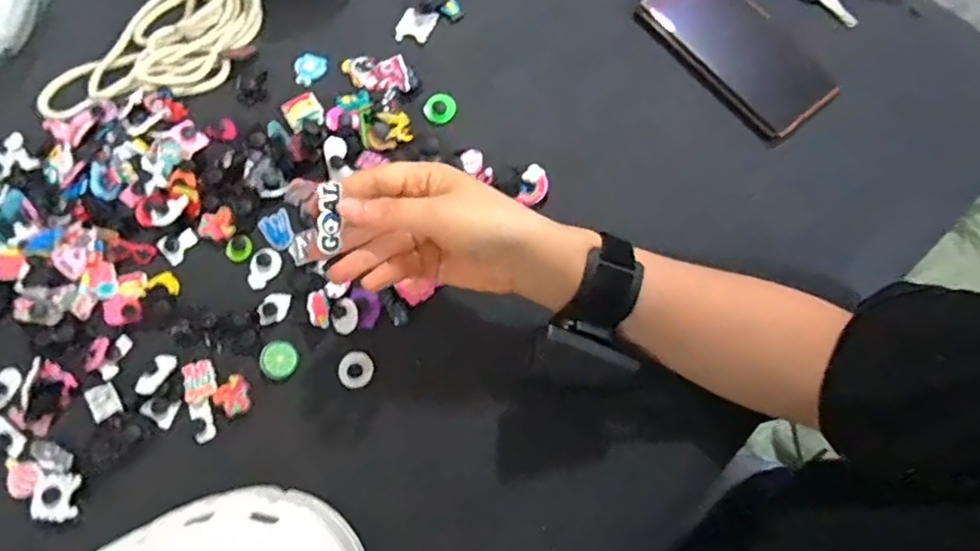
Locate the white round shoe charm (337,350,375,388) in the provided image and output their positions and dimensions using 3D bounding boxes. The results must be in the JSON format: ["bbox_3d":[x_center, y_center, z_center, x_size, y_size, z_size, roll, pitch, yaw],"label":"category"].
[{"bbox_3d":[-0.096,0.068,0.425,0.026,0.013,0.024,-38,77,-8],"label":"white round shoe charm"}]

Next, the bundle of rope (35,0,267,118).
[{"bbox_3d":[-0.271,-0.200,0.482,0.124,0.041,0.204,30,78,9],"label":"bundle of rope"}]

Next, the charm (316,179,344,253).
[{"bbox_3d":[-0.091,-0.033,0.331,0.012,0.007,0.041,-3,90,0],"label":"charm"}]

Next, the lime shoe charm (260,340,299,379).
[{"bbox_3d":[-0.152,0.061,0.425,0.025,0.007,0.027,0,75,1],"label":"lime shoe charm"}]

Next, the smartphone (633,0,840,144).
[{"bbox_3d":[0.200,-0.186,0.478,0.086,0.013,0.160,-38,77,-8],"label":"smartphone"}]

